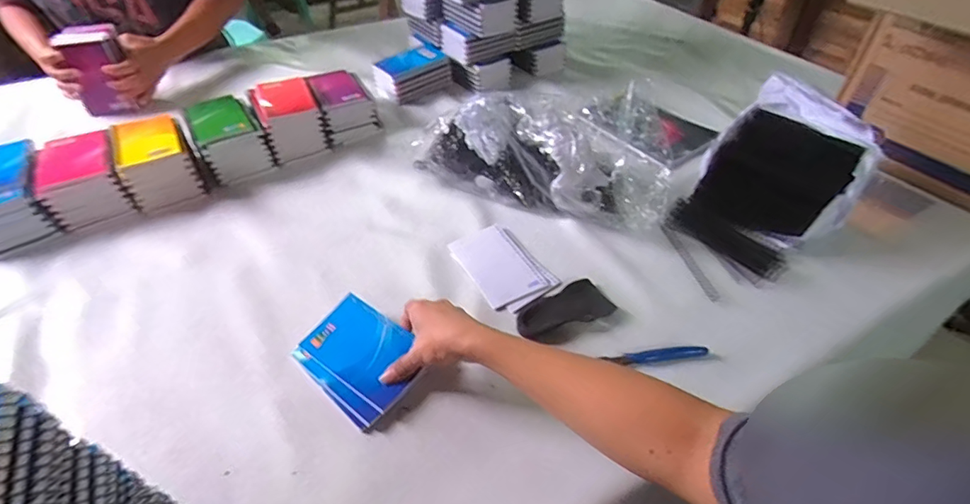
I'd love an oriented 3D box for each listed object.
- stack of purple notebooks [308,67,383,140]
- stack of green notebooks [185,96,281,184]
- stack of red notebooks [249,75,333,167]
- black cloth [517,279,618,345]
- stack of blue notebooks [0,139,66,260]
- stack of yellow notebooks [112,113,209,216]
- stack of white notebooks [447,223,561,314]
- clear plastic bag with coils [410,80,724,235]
[{"bbox_3d":[-0.259,-0.275,0.888,0.098,0.064,0.138,-19,48,-19],"label":"stack of purple notebooks"},{"bbox_3d":[-0.423,-0.189,0.795,0.104,0.077,0.139,-29,52,-27],"label":"stack of green notebooks"},{"bbox_3d":[-0.336,-0.230,0.832,0.101,0.087,0.125,-22,49,-21],"label":"stack of red notebooks"},{"bbox_3d":[0.096,0.070,0.575,0.120,0.024,0.058,-24,50,-23],"label":"black cloth"},{"bbox_3d":[-0.670,-0.078,0.674,0.103,0.074,0.155,-26,51,-25],"label":"stack of blue notebooks"},{"bbox_3d":[-0.499,-0.142,0.740,0.098,0.077,0.140,-25,51,-24],"label":"stack of yellow notebooks"},{"bbox_3d":[0.024,0.017,0.640,0.094,0.009,0.138,-23,50,-22],"label":"stack of white notebooks"},{"bbox_3d":[0.087,-0.146,0.709,0.377,0.141,0.163,11,46,10],"label":"clear plastic bag with coils"}]

